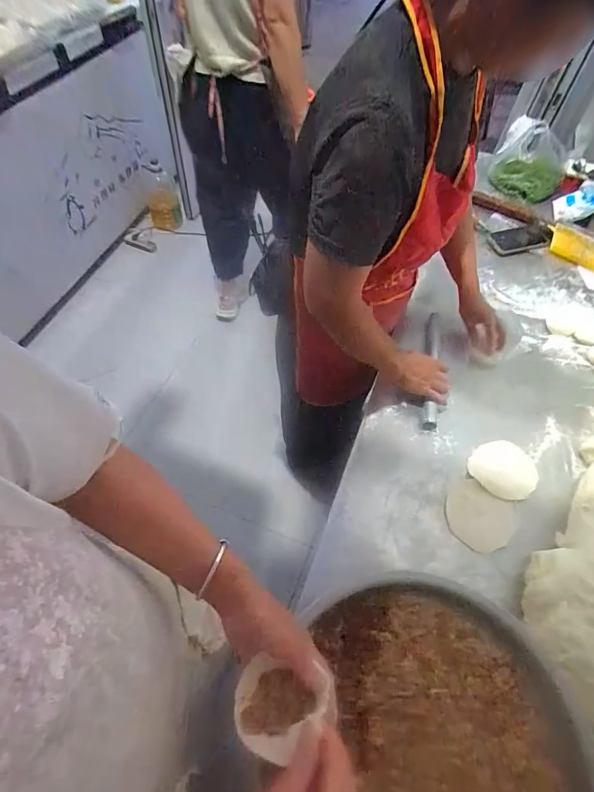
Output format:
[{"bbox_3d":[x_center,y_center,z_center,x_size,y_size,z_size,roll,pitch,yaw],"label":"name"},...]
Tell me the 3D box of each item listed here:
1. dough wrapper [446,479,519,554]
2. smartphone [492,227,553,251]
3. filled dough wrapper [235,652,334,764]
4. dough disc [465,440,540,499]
[{"bbox_3d":[0.315,0.209,0.712,0.115,0.006,0.110,33,62,17],"label":"dough wrapper"},{"bbox_3d":[0.604,-0.426,1.105,0.160,0.010,0.066,-9,68,-3],"label":"smartphone"},{"bbox_3d":[-0.015,0.309,0.403,0.092,0.033,0.071,18,58,8],"label":"filled dough wrapper"},{"bbox_3d":[0.384,0.134,0.759,0.116,0.009,0.112,1,57,-2],"label":"dough disc"}]

